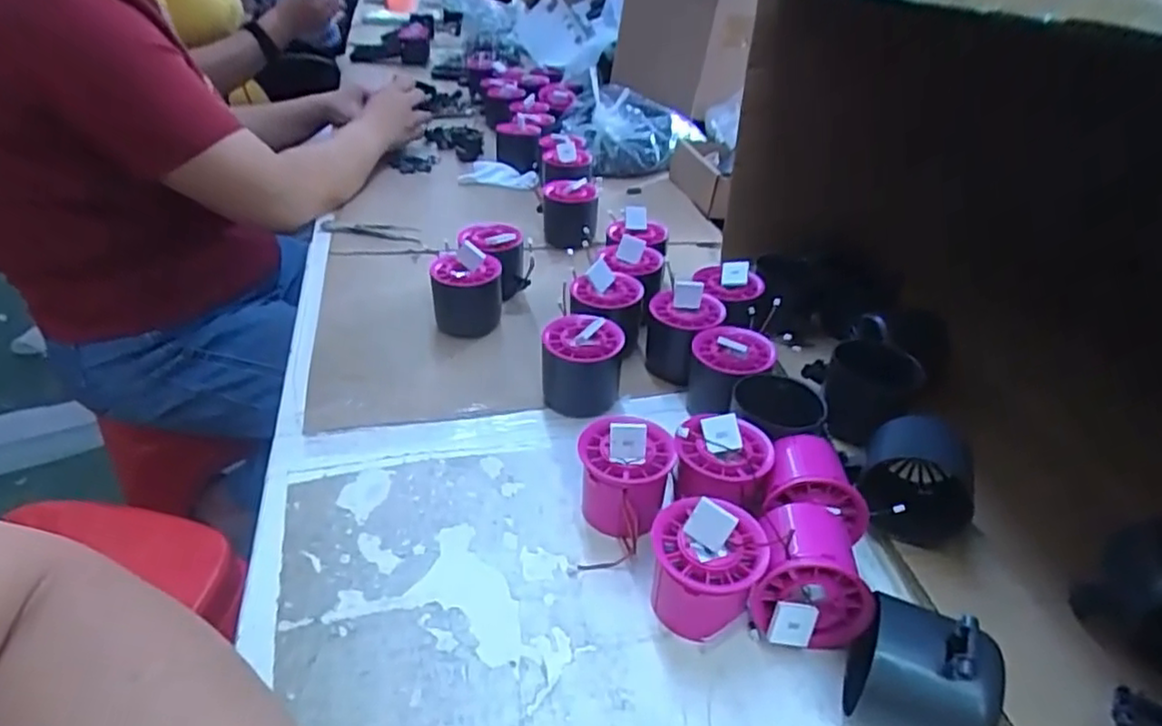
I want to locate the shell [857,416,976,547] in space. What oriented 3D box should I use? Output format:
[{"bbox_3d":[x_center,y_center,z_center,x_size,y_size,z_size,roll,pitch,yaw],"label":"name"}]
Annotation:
[{"bbox_3d":[0.194,0.068,0.391,0.055,0.051,0.054,3,34,-2],"label":"shell"}]

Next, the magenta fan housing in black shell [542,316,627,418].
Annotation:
[{"bbox_3d":[0.001,0.002,0.480,0.056,0.061,0.053,2,34,-3],"label":"magenta fan housing in black shell"}]

